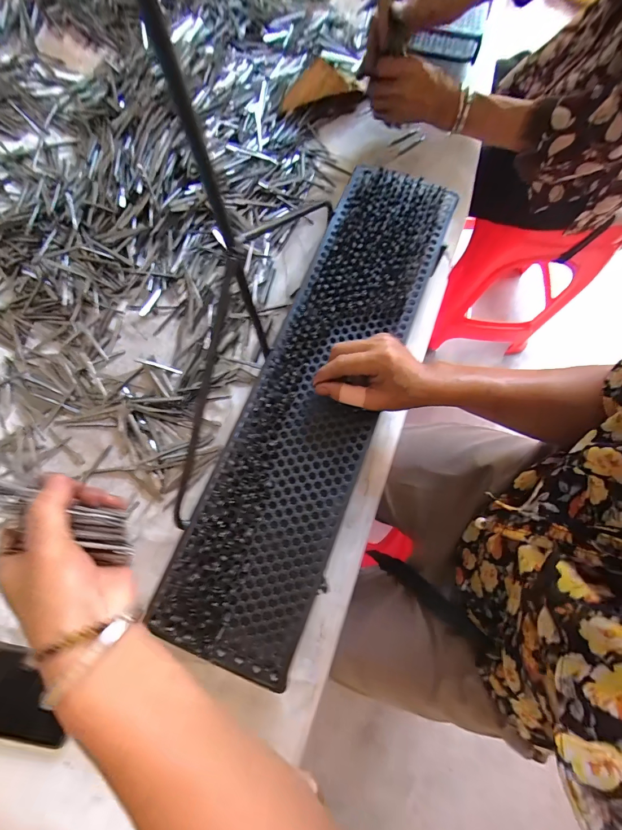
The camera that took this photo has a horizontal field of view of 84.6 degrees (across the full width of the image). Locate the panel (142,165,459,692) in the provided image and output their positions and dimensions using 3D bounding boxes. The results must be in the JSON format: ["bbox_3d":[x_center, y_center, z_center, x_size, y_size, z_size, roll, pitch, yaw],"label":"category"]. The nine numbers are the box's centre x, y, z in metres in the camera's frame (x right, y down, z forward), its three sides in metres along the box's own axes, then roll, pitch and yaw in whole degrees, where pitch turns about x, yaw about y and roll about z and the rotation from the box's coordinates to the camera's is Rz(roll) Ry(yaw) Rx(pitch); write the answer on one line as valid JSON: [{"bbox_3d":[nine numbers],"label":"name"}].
[{"bbox_3d":[0.014,-0.041,0.376,0.140,0.024,0.580,21,76,4],"label":"panel"}]

